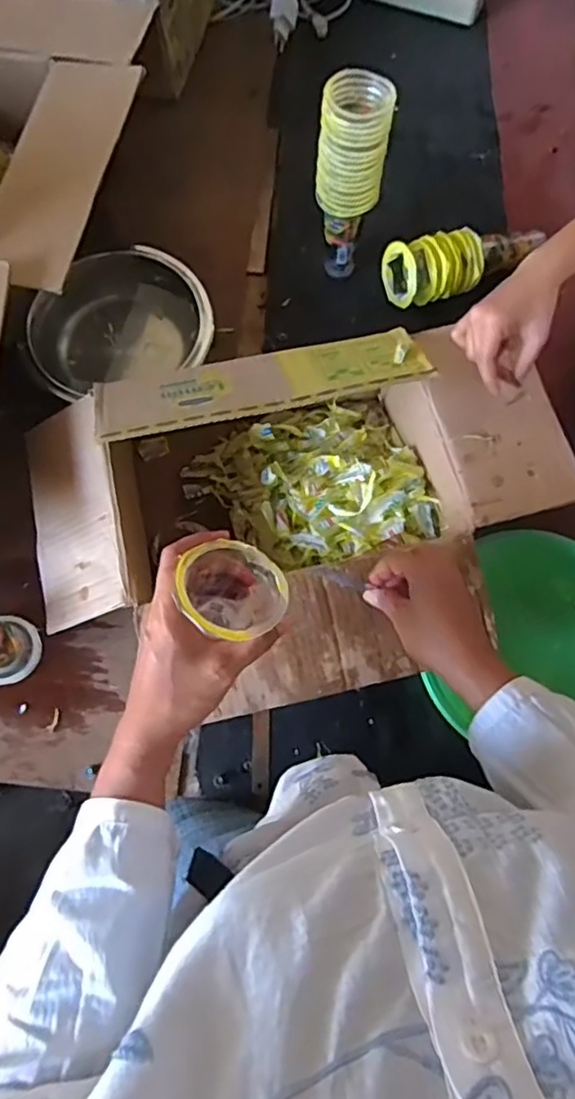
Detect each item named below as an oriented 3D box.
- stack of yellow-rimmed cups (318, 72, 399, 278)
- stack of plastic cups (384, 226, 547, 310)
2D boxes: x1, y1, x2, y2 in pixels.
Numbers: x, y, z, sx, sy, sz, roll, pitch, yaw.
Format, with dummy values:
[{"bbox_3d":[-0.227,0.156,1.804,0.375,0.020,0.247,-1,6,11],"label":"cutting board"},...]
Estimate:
[{"bbox_3d":[0.071,-0.424,0.746,0.076,0.223,0.066,9,73,1],"label":"stack of yellow-rimmed cups"},{"bbox_3d":[0.236,-0.374,0.821,0.217,0.062,0.079,-14,74,-6],"label":"stack of plastic cups"}]

